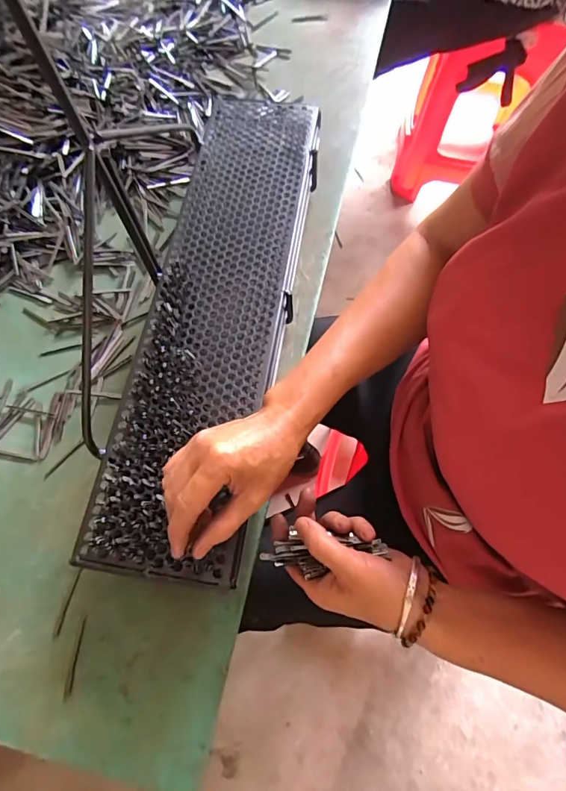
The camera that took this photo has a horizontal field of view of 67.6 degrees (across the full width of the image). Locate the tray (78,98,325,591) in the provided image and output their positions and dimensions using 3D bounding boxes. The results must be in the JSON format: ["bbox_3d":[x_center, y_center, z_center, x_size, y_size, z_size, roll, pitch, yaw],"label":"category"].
[{"bbox_3d":[-0.065,-0.110,0.494,0.162,0.067,0.597,11,69,5],"label":"tray"}]

